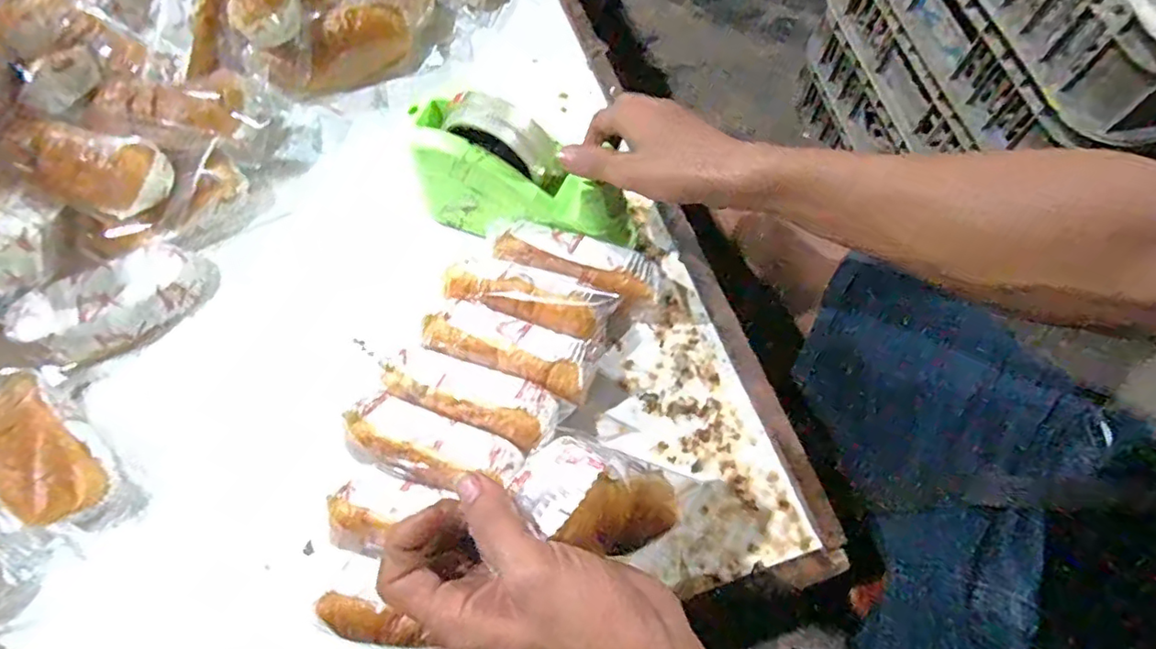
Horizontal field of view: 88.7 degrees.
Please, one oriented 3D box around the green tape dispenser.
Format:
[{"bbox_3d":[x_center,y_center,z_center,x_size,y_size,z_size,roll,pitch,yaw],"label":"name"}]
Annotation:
[{"bbox_3d":[-0.046,-0.116,0.481,0.179,0.113,0.076,25,72,12],"label":"green tape dispenser"}]

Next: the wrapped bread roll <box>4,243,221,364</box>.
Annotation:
[{"bbox_3d":[-0.390,-0.017,0.499,0.151,0.043,0.065,-31,70,-10],"label":"wrapped bread roll"}]

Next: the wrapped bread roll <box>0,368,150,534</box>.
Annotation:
[{"bbox_3d":[-0.413,0.098,0.455,0.161,0.040,0.069,41,75,16],"label":"wrapped bread roll"}]

